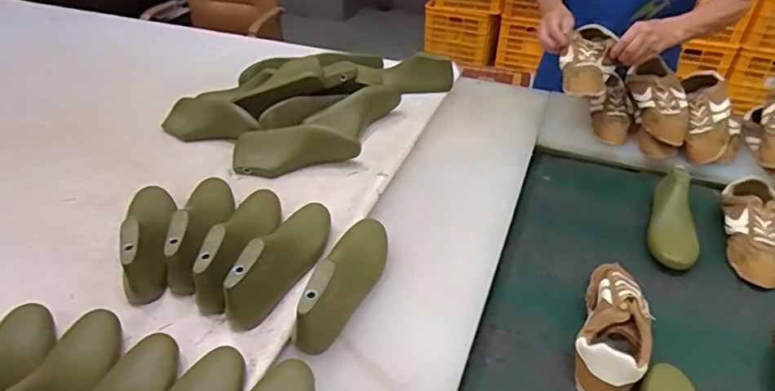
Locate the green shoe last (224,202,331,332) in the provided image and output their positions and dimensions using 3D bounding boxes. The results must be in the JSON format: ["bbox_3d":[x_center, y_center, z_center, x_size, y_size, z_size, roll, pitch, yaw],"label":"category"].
[{"bbox_3d":[-0.153,0.077,0.765,0.075,0.074,0.247,11,38,14],"label":"green shoe last"}]

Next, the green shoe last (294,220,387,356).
[{"bbox_3d":[-0.061,0.105,0.741,0.079,0.077,0.254,10,38,14],"label":"green shoe last"}]

